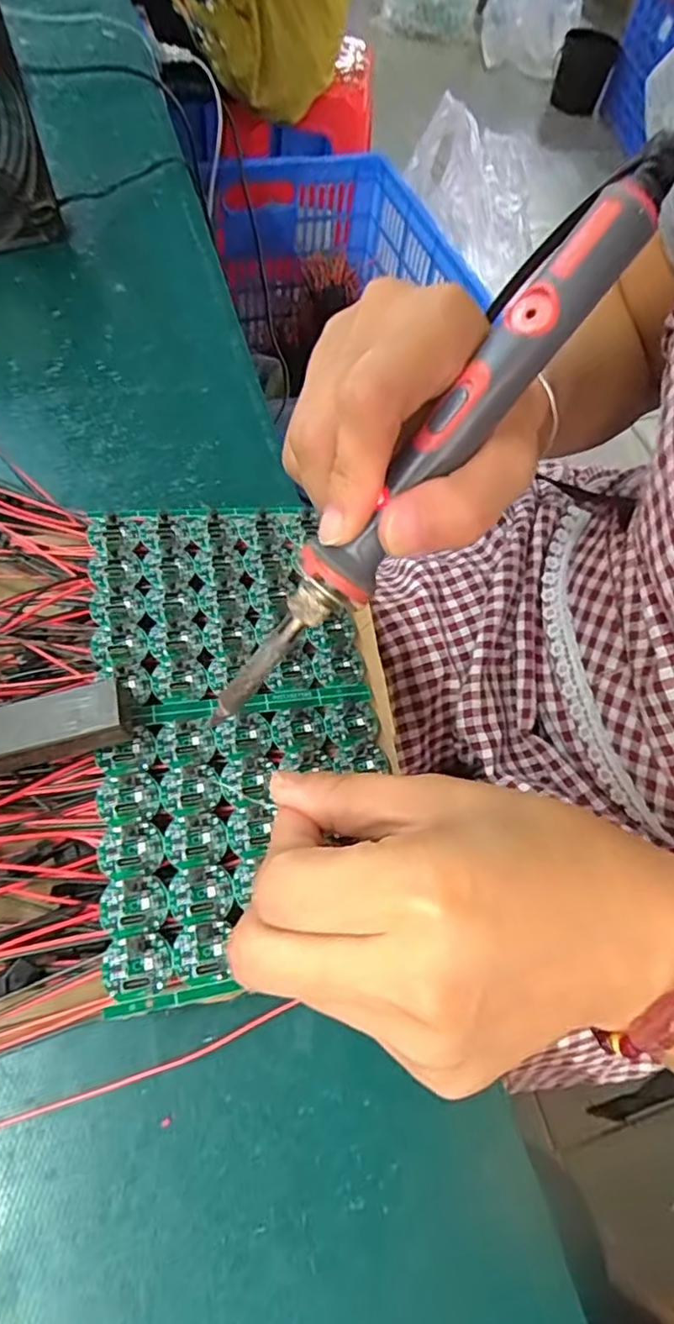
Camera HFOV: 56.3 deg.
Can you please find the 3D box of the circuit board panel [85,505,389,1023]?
[{"bbox_3d":[-0.040,0.017,0.252,0.108,0.006,0.196,-6,64,-16],"label":"circuit board panel"}]

